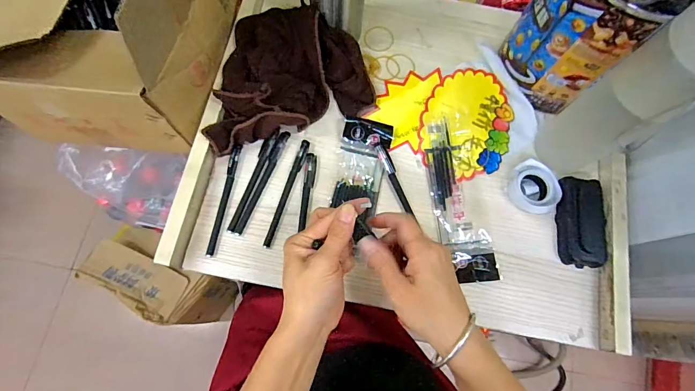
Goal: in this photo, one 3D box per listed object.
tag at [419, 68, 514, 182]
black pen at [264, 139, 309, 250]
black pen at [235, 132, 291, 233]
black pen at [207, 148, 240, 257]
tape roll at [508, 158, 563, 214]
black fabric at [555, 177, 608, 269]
[{"bbox_3d":[0.158,-0.097,0.492,0.114,0.005,0.152,12,76,1],"label":"tag"},{"bbox_3d":[-0.075,-0.005,0.460,0.012,0.006,0.142,18,75,3],"label":"black pen"},{"bbox_3d":[-0.105,-0.017,0.462,0.013,0.006,0.141,22,75,4],"label":"black pen"},{"bbox_3d":[-0.152,0.005,0.455,0.013,0.013,0.137,10,75,1],"label":"black pen"},{"bbox_3d":[0.233,-0.009,0.465,0.052,0.020,0.066,-26,77,-9],"label":"tape roll"},{"bbox_3d":[0.288,0.031,0.456,0.057,0.020,0.109,6,75,0],"label":"black fabric"}]

